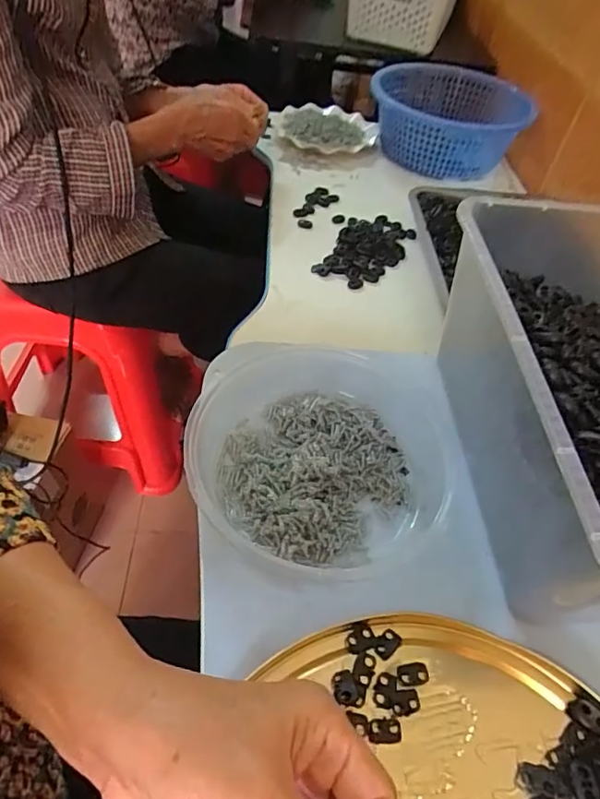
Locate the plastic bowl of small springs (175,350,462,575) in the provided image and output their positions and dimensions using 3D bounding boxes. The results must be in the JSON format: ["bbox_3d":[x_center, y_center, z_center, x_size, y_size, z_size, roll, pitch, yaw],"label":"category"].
[{"bbox_3d":[0.019,0.030,0.391,0.194,0.055,0.205,4,51,-5],"label":"plastic bowl of small springs"}]

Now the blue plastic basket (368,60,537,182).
[{"bbox_3d":[0.258,-0.509,0.928,0.247,0.124,0.307,8,51,-2],"label":"blue plastic basket"}]

